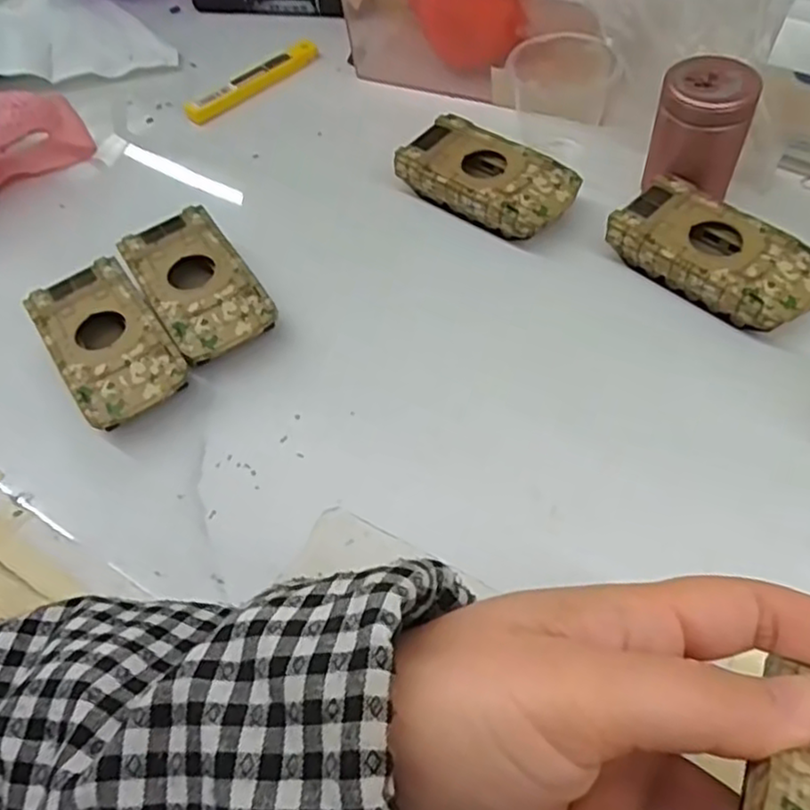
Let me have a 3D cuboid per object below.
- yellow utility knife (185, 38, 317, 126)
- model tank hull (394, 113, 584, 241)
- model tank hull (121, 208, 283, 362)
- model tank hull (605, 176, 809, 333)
[{"bbox_3d":[-0.102,-0.218,0.474,0.104,0.012,0.018,-41,63,-19],"label":"yellow utility knife"},{"bbox_3d":[0.045,-0.121,0.386,0.093,0.026,0.052,34,66,23],"label":"model tank hull"},{"bbox_3d":[-0.105,-0.059,0.356,0.049,0.021,0.093,-32,60,-15],"label":"model tank hull"},{"bbox_3d":[0.150,-0.070,0.341,0.095,0.028,0.050,37,67,25],"label":"model tank hull"}]

